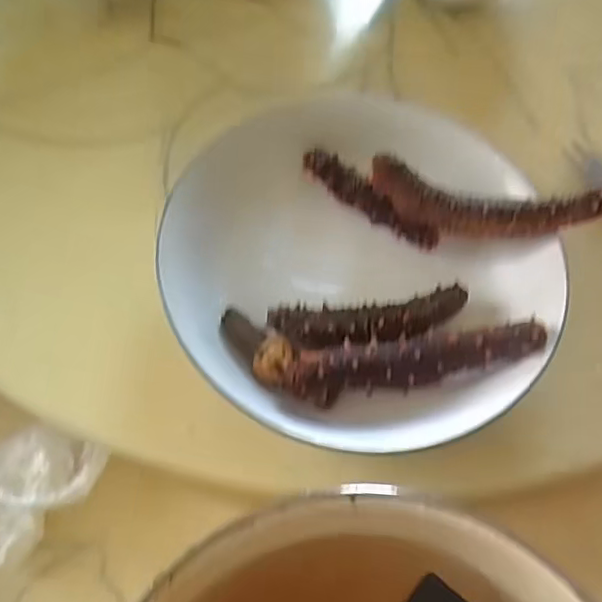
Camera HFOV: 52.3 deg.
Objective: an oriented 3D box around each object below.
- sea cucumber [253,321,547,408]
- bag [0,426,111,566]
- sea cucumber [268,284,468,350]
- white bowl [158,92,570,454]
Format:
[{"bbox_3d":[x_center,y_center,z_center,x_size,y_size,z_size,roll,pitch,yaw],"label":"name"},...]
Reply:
[{"bbox_3d":[0.041,0.024,0.265,0.119,0.025,0.028,-3,63,-5],"label":"sea cucumber"},{"bbox_3d":[-0.127,0.083,0.290,0.046,0.021,0.059,42,68,15],"label":"bag"},{"bbox_3d":[0.033,0.010,0.282,0.092,0.015,0.023,-8,63,-8],"label":"sea cucumber"},{"bbox_3d":[0.026,-0.020,0.299,0.185,0.039,0.188,2,62,-3],"label":"white bowl"}]

